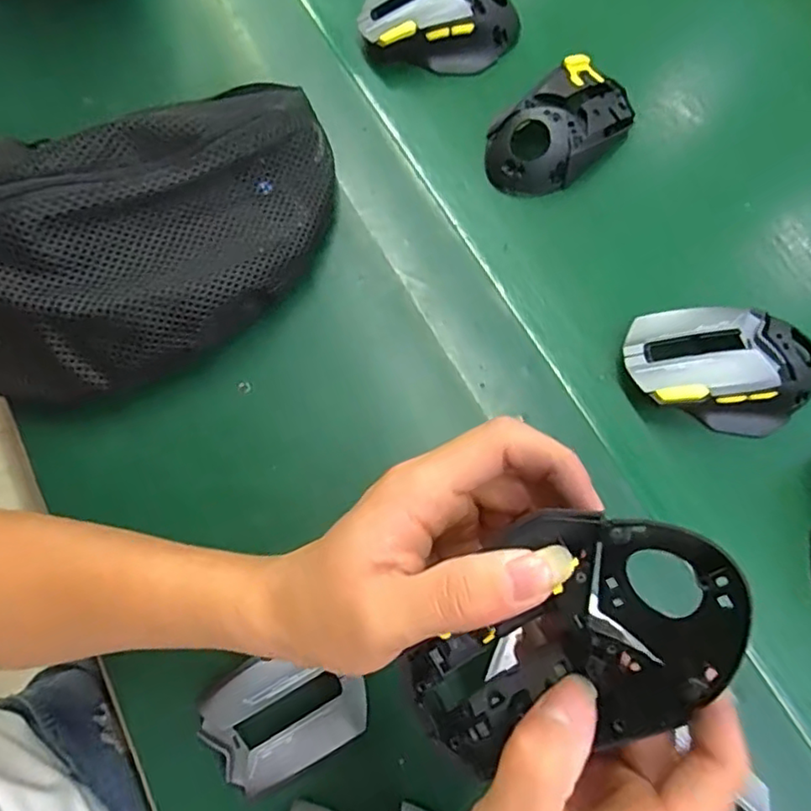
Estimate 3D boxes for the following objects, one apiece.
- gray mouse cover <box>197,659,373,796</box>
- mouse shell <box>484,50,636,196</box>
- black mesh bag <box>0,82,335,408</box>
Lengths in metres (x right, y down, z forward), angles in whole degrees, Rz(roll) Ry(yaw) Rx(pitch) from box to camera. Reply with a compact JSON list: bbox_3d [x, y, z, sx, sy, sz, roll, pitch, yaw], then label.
[{"bbox_3d":[-0.061,0.156,0.310,0.078,0.014,0.055,-28,74,-10],"label":"gray mouse cover"},{"bbox_3d":[0.108,-0.193,0.423,0.110,0.039,0.064,-35,76,-11],"label":"mouse shell"},{"bbox_3d":[-0.152,-0.099,0.359,0.274,0.076,0.139,-41,77,-13],"label":"black mesh bag"}]

